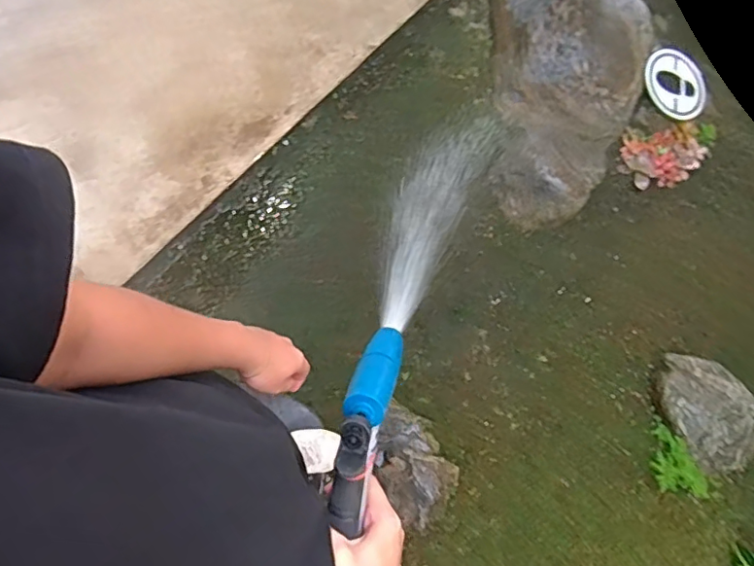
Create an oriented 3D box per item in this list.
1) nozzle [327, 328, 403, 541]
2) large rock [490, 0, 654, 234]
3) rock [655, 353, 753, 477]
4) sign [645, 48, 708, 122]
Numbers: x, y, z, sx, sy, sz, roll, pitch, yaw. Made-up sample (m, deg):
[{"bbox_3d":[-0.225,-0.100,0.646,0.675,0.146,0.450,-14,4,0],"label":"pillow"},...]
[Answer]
[{"bbox_3d":[-0.006,0.092,0.414,0.029,0.065,0.163,13,54,4],"label":"nozzle"},{"bbox_3d":[0.484,-0.531,1.381,0.357,0.157,0.788,4,74,-2],"label":"large rock"},{"bbox_3d":[0.694,0.271,1.180,0.176,0.094,0.258,-25,77,-9],"label":"rock"},{"bbox_3d":[0.748,-0.496,1.397,0.138,0.016,0.179,-37,93,-1],"label":"sign"}]

